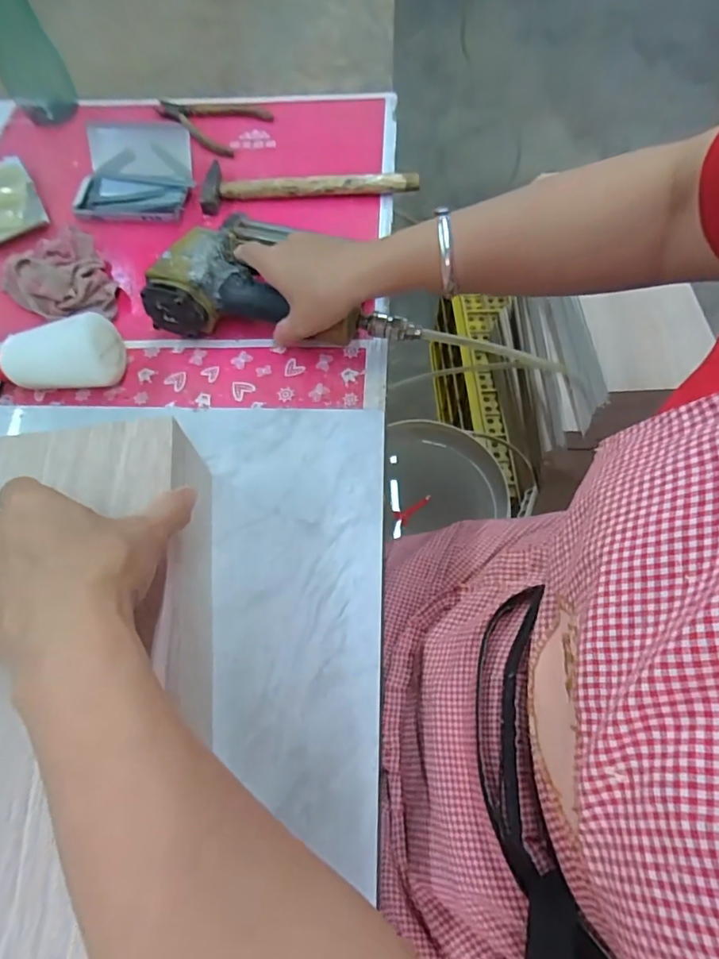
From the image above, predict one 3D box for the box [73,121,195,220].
[{"bbox_3d":[-0.267,-0.360,0.601,0.137,0.043,0.118,0,64,3],"label":"box"}]

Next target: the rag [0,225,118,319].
[{"bbox_3d":[-0.320,-0.218,0.544,0.100,0.032,0.143,-40,68,-16],"label":"rag"}]

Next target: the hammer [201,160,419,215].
[{"bbox_3d":[-0.057,-0.338,0.590,0.244,0.025,0.064,2,64,3],"label":"hammer"}]

